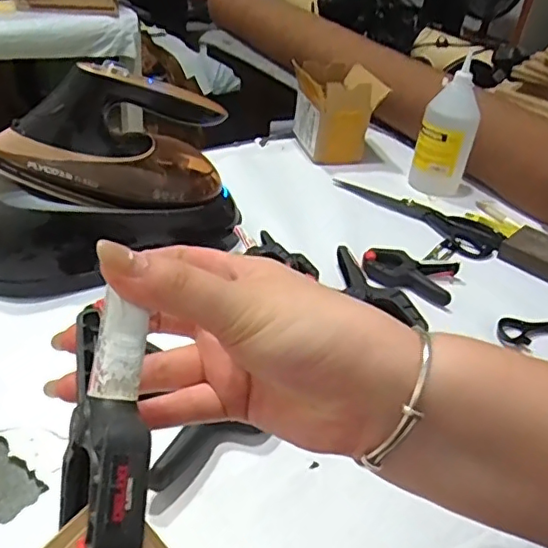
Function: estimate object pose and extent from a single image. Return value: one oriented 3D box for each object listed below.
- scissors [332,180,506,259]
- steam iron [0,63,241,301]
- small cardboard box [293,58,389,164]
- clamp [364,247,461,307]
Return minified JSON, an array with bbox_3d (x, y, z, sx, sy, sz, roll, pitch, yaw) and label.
[{"bbox_3d":[0.196,-0.090,0.802,0.241,0.015,0.074,33,43,31],"label":"scissors"},{"bbox_3d":[-0.180,-0.112,0.617,0.296,0.186,0.117,-12,40,-25],"label":"steam iron"},{"bbox_3d":[0.097,-0.261,0.935,0.116,0.116,0.128,-7,38,-18],"label":"small cardboard box"},{"bbox_3d":[0.156,-0.001,0.671,0.104,0.021,0.065,15,37,11],"label":"clamp"}]

